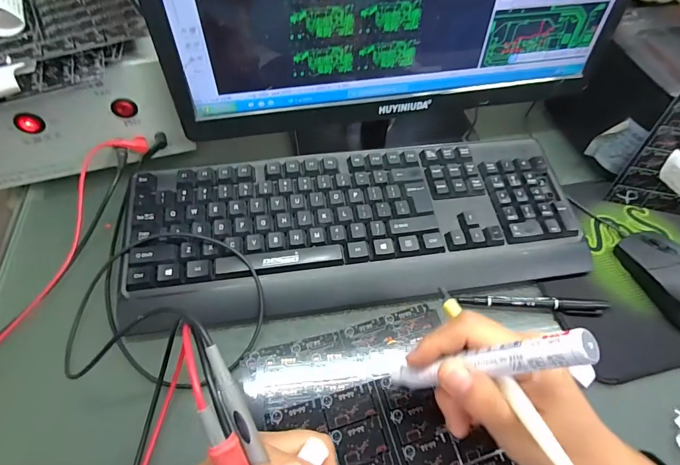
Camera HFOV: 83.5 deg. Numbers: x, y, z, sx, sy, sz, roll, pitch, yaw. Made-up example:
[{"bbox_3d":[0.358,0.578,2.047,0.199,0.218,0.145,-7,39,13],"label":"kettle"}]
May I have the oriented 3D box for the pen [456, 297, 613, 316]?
[{"bbox_3d":[0.180,0.065,0.353,0.137,0.009,0.014,5,56,-1],"label":"pen"}]

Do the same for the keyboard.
[{"bbox_3d":[0.021,-0.009,0.373,0.426,0.031,0.156,-6,60,-7],"label":"keyboard"}]

